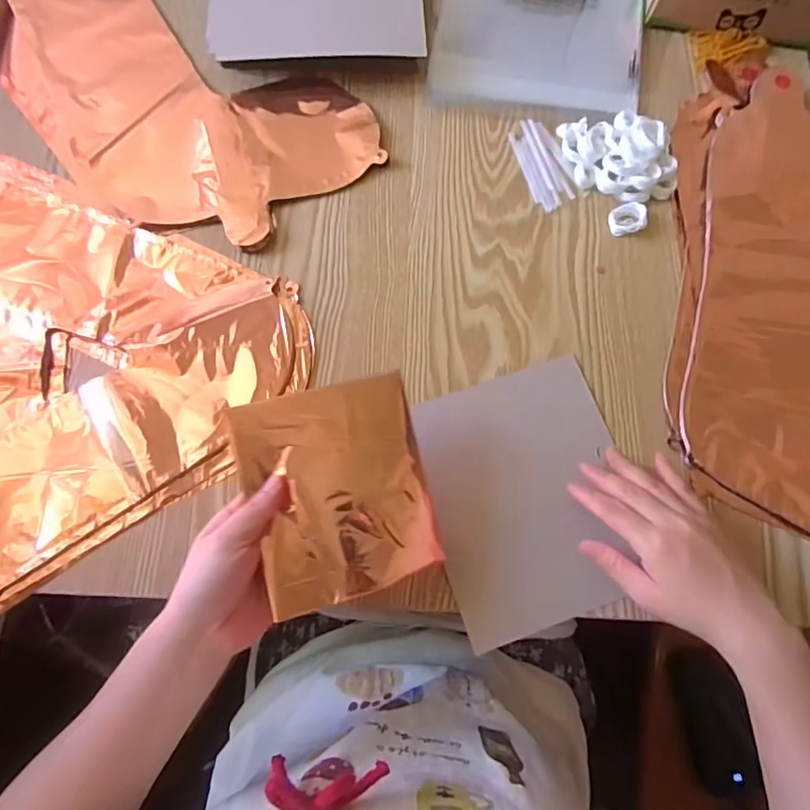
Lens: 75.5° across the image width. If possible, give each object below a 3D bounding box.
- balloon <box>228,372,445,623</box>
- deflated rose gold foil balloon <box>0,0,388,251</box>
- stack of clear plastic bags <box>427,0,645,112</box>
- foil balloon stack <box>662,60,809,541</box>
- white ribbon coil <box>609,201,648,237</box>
[{"bbox_3d":[-0.043,0.057,0.358,0.119,0.016,0.137,-14,82,-14],"label":"balloon"},{"bbox_3d":[-0.243,-0.298,0.491,0.420,0.009,0.214,36,77,7],"label":"deflated rose gold foil balloon"},{"bbox_3d":[0.137,-0.398,0.530,0.200,0.012,0.232,7,76,0],"label":"stack of clear plastic bags"},{"bbox_3d":[0.339,-0.095,0.447,0.210,0.023,0.422,8,76,0],"label":"foil balloon stack"},{"bbox_3d":[0.199,-0.168,0.468,0.032,0.013,0.027,-12,76,-5],"label":"white ribbon coil"}]

